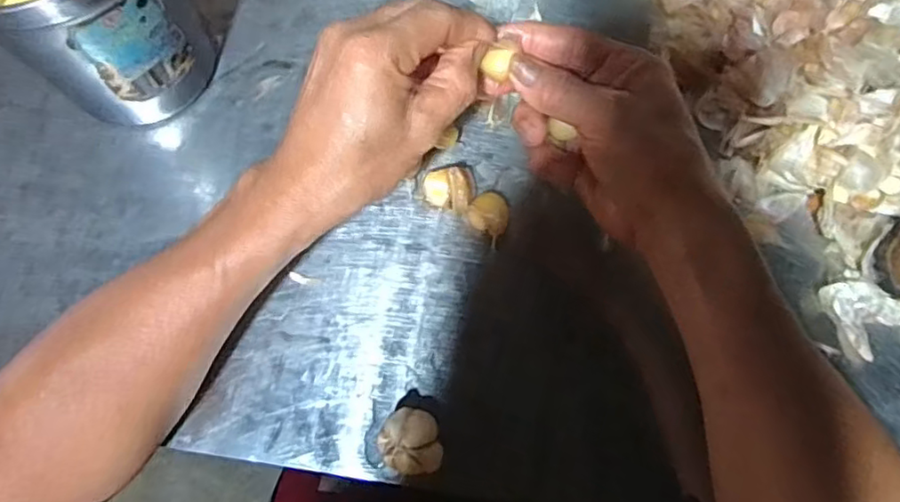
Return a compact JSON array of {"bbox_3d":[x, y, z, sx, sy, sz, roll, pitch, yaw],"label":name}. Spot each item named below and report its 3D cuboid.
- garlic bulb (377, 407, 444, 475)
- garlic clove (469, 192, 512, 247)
[{"bbox_3d":[-0.022,0.106,0.345,0.030,0.036,0.034,-11,70,-2],"label":"garlic bulb"},{"bbox_3d":[0.027,-0.023,0.403,0.028,0.013,0.028,-1,70,2],"label":"garlic clove"}]

